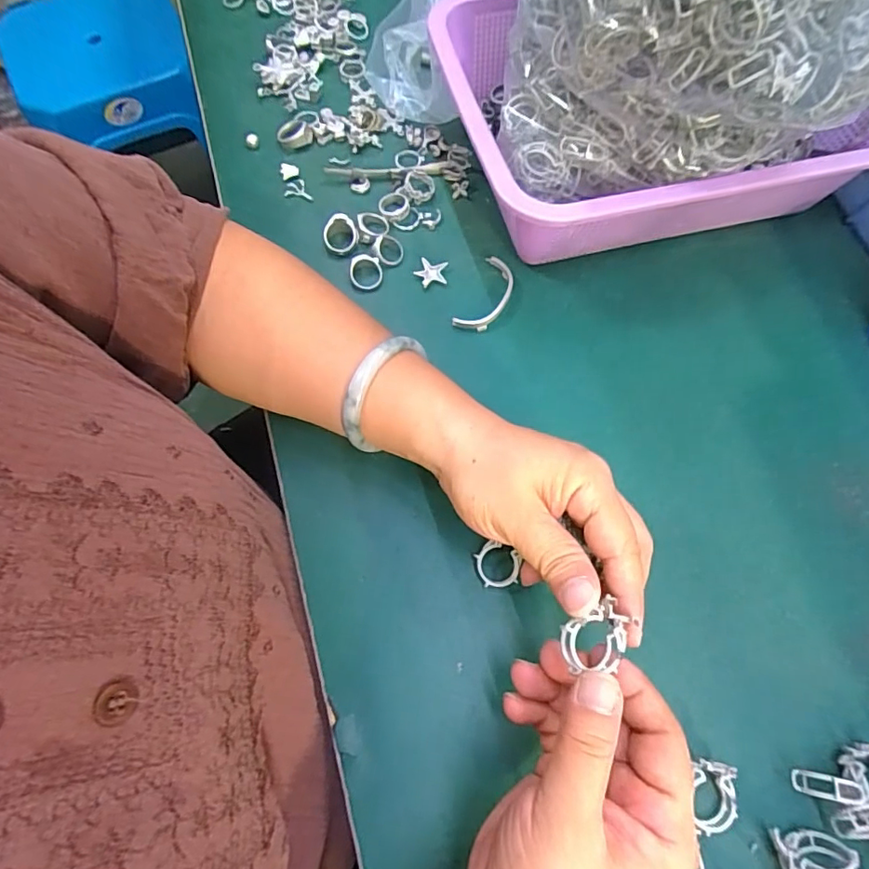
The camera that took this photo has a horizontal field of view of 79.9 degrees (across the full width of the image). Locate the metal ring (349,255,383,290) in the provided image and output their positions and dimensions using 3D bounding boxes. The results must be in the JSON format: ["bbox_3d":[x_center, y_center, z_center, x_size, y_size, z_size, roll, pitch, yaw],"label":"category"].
[{"bbox_3d":[-0.049,-0.116,0.373,0.023,0.004,0.025,0,87,-5],"label":"metal ring"}]

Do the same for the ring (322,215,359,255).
[{"bbox_3d":[-0.069,-0.146,0.381,0.026,0.018,0.025,-12,69,-5],"label":"ring"}]

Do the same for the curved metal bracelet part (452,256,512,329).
[{"bbox_3d":[0.038,-0.099,0.369,0.028,0.009,0.063,26,70,9],"label":"curved metal bracelet part"}]

